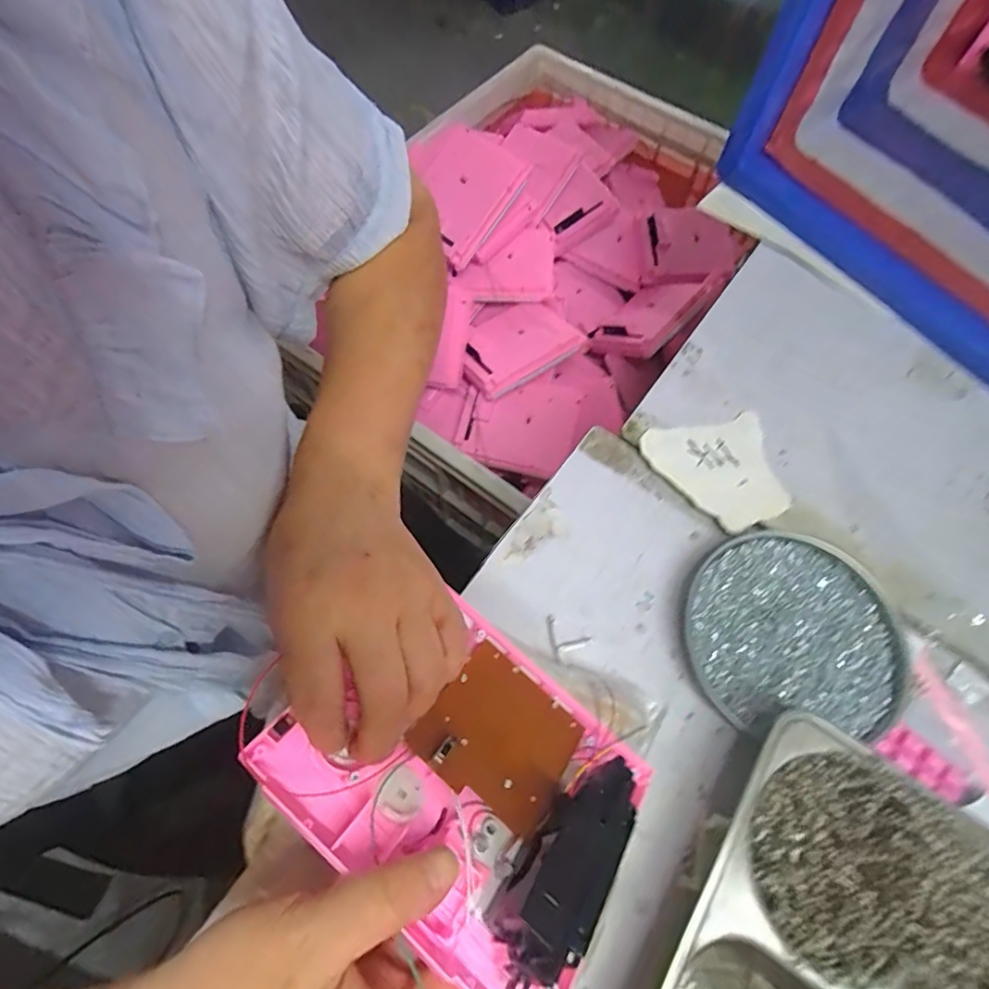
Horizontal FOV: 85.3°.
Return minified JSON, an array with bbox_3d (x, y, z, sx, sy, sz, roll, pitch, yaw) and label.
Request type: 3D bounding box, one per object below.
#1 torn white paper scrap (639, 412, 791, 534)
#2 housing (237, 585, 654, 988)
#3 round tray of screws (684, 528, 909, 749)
[{"bbox_3d":[0.165,-0.015,0.398,0.095,0.008,0.087,-10,66,-6],"label":"torn white paper scrap"},{"bbox_3d":[-0.008,0.131,0.255,0.154,0.024,0.131,38,47,11],"label":"housing"},{"bbox_3d":[0.195,0.087,0.348,0.133,0.018,0.124,1,65,-1],"label":"round tray of screws"}]

